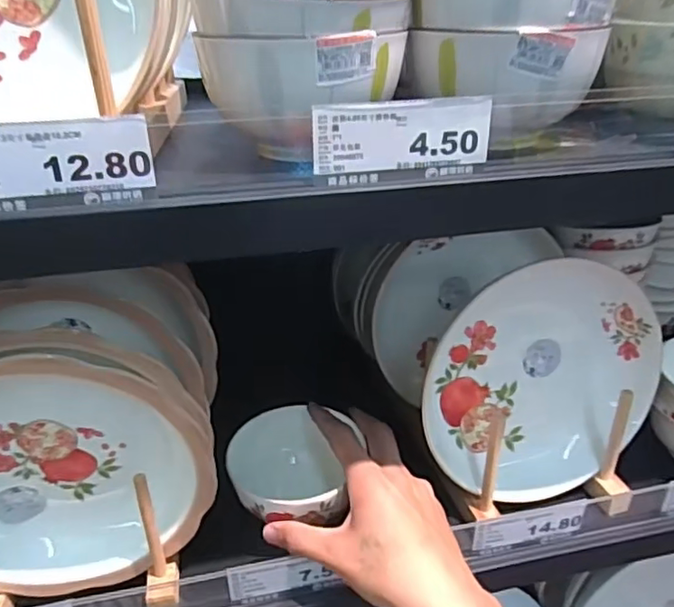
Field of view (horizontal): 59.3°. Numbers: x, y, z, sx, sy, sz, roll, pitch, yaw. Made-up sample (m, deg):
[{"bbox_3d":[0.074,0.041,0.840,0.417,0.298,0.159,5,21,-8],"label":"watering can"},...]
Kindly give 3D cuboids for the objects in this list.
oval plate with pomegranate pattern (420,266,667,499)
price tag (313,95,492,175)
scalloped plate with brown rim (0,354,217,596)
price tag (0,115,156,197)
[{"bbox_3d":[0.166,0.063,0.478,0.191,0.201,0.045,29,9,-19],"label":"oval plate with pomegranate pattern"},{"bbox_3d":[0.033,-0.084,0.295,0.090,0.033,0.004,-7,27,-10],"label":"price tag"},{"bbox_3d":[-0.186,0.112,0.389,0.200,0.184,0.043,-8,28,-11],"label":"scalloped plate with brown rim"},{"bbox_3d":[-0.130,-0.065,0.266,0.088,0.032,0.004,-7,25,-11],"label":"price tag"}]

